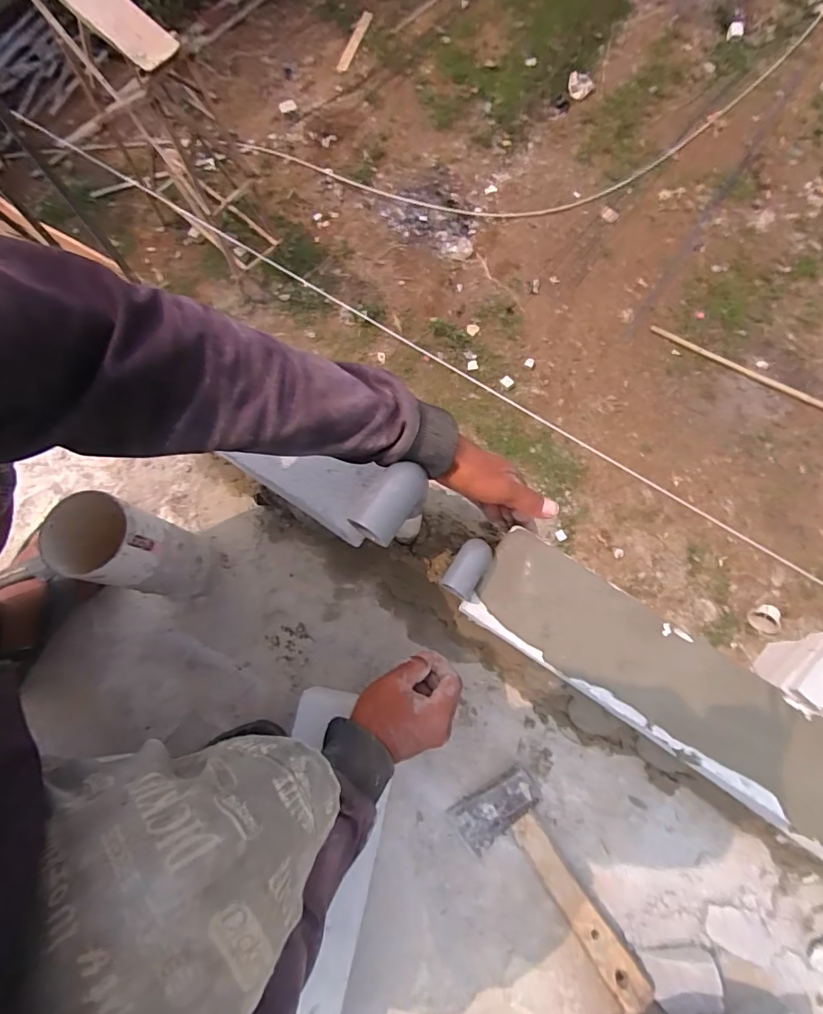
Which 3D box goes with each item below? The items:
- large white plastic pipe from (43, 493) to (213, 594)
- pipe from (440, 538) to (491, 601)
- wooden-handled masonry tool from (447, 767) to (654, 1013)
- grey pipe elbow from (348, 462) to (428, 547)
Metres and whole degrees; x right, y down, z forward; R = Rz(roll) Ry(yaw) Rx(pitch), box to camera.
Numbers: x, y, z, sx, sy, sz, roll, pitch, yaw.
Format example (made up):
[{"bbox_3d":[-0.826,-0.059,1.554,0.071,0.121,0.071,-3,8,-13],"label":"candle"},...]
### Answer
[{"bbox_3d":[-0.279,0.049,0.507,0.081,0.196,0.074,0,75,1],"label":"large white plastic pipe"},{"bbox_3d":[0.052,0.057,0.450,0.030,0.027,0.054,29,77,8],"label":"pipe"},{"bbox_3d":[0.139,0.394,0.492,0.090,0.029,0.228,-32,77,-7],"label":"wooden-handled masonry tool"},{"bbox_3d":[-0.016,0.001,0.413,0.041,0.059,0.072,33,78,9],"label":"grey pipe elbow"}]

